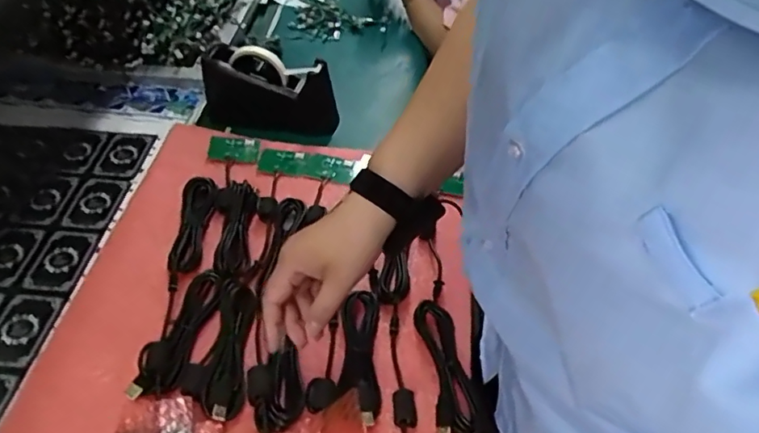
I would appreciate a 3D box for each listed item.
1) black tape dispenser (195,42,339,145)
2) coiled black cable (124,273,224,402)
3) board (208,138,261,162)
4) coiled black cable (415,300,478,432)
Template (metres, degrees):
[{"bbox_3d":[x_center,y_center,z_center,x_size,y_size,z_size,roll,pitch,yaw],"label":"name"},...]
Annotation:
[{"bbox_3d":[-0.174,-0.177,0.803,0.202,0.113,0.091,10,47,10],"label":"black tape dispenser"},{"bbox_3d":[-0.209,0.115,0.558,0.042,0.026,0.152,7,46,7],"label":"coiled black cable"},{"bbox_3d":[-0.210,-0.096,0.767,0.070,0.005,0.037,6,56,-5],"label":"board"},{"bbox_3d":[0.070,0.151,0.545,0.045,0.022,0.140,-5,46,-5],"label":"coiled black cable"}]

